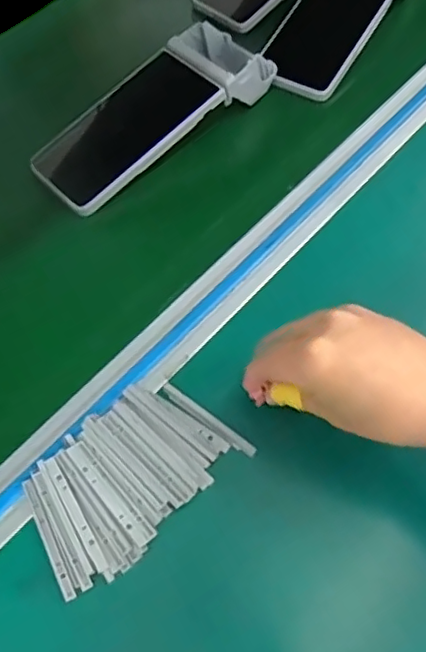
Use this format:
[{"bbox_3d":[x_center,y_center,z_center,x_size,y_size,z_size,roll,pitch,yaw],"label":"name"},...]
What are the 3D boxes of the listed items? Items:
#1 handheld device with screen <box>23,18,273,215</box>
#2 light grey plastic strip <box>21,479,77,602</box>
[{"bbox_3d":[-0.048,-0.183,0.513,0.222,0.047,0.079,-41,66,-18],"label":"handheld device with screen"},{"bbox_3d":[-0.096,0.122,0.346,0.007,0.006,0.074,-26,62,-11],"label":"light grey plastic strip"}]

